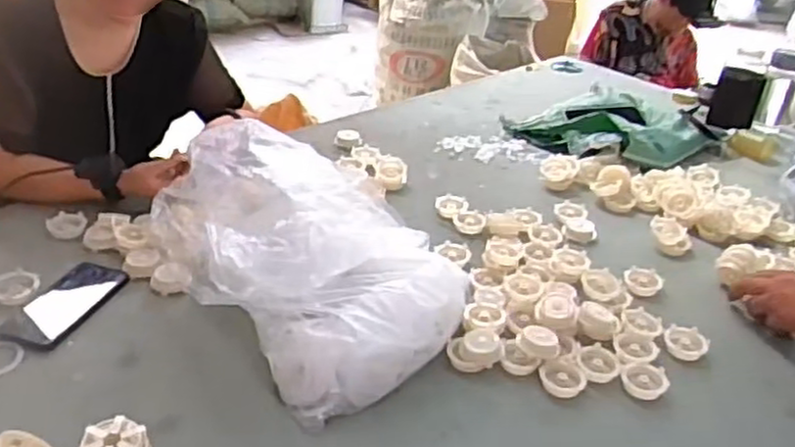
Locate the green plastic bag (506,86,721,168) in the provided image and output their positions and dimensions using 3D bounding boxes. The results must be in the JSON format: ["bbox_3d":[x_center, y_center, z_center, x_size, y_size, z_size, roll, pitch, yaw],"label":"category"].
[{"bbox_3d":[0.441,-0.209,1.452,0.329,0.071,0.355,-21,39,-36],"label":"green plastic bag"}]

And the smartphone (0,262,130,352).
[{"bbox_3d":[-0.418,0.100,0.908,0.074,0.011,0.169,11,31,12],"label":"smartphone"}]

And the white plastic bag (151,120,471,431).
[{"bbox_3d":[-0.095,0.022,0.929,0.348,0.166,0.419,-15,36,-29],"label":"white plastic bag"}]

